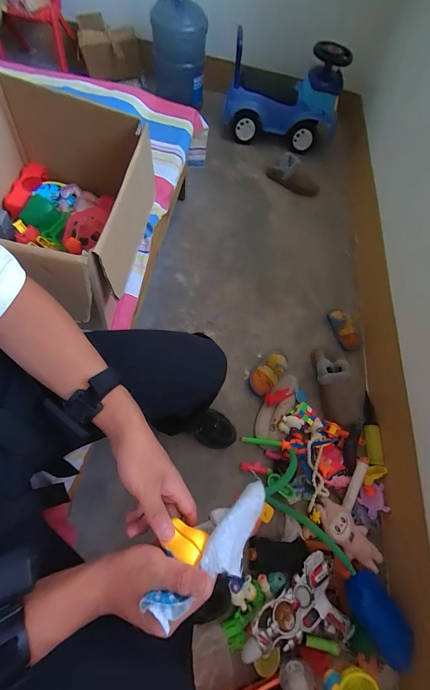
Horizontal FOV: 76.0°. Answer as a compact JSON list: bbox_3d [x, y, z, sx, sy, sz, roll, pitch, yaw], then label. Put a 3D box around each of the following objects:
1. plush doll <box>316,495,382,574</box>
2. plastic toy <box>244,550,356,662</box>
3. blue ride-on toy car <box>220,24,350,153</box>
[{"bbox_3d":[0.361,0.510,0.749,0.192,0.043,0.090,43,67,12],"label":"plush doll"},{"bbox_3d":[0.181,0.627,0.632,0.252,0.050,0.160,-13,68,-13],"label":"plastic toy"},{"bbox_3d":[0.318,-1.162,1.269,0.534,0.383,0.218,11,65,-3],"label":"blue ride-on toy car"}]

